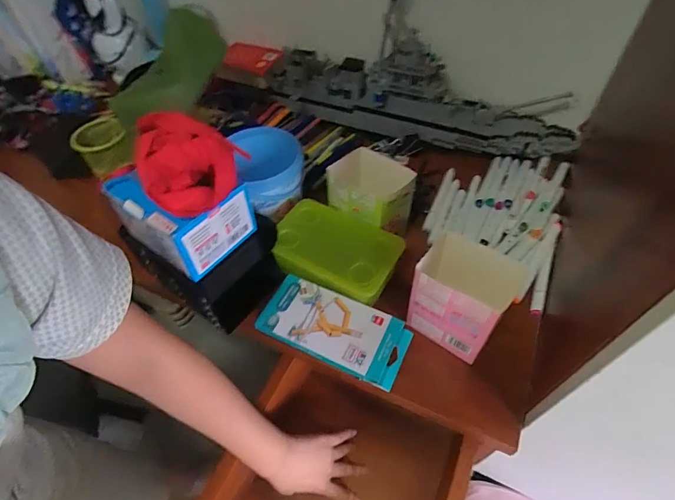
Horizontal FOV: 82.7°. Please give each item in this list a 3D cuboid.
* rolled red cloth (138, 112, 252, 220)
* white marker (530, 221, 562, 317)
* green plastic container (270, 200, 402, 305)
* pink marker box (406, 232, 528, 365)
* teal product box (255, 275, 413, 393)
[{"bbox_3d":[-0.163,-0.089,0.406,0.124,0.070,0.081,4,53,6],"label":"rolled red cloth"},{"bbox_3d":[0.300,0.020,0.552,0.018,0.015,0.172,21,56,18],"label":"white marker"},{"bbox_3d":[-0.004,-0.001,0.517,0.164,0.043,0.105,22,57,19],"label":"green plastic container"},{"bbox_3d":[0.143,0.055,0.449,0.100,0.151,0.063,29,59,23],"label":"pink marker box"},{"bbox_3d":[-0.005,0.099,0.478,0.180,0.021,0.084,20,56,17],"label":"teal product box"}]

